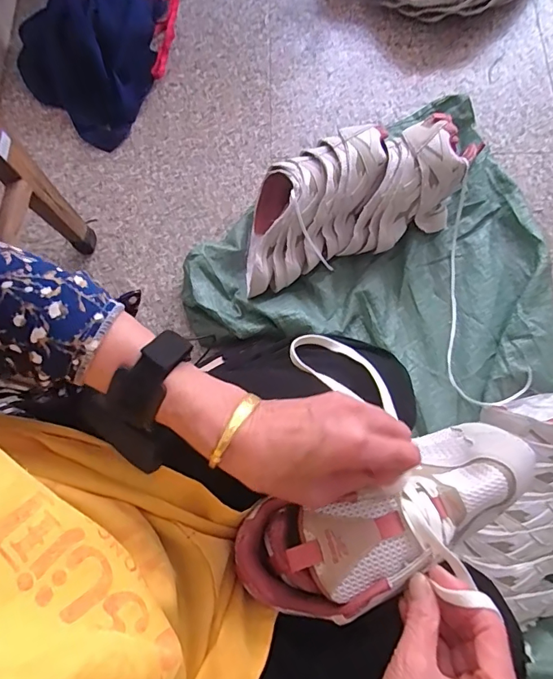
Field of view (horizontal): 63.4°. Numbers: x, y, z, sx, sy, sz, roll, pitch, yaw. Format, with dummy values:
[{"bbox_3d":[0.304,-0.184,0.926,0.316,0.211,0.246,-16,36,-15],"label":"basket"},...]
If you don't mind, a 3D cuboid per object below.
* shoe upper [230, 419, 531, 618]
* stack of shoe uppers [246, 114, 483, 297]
[{"bbox_3d":[0.090,0.140,0.354,0.240,0.059,0.087,-22,73,-10],"label":"shoe upper"},{"bbox_3d":[0.123,-0.249,0.776,0.418,0.125,0.195,-22,77,-6],"label":"stack of shoe uppers"}]

